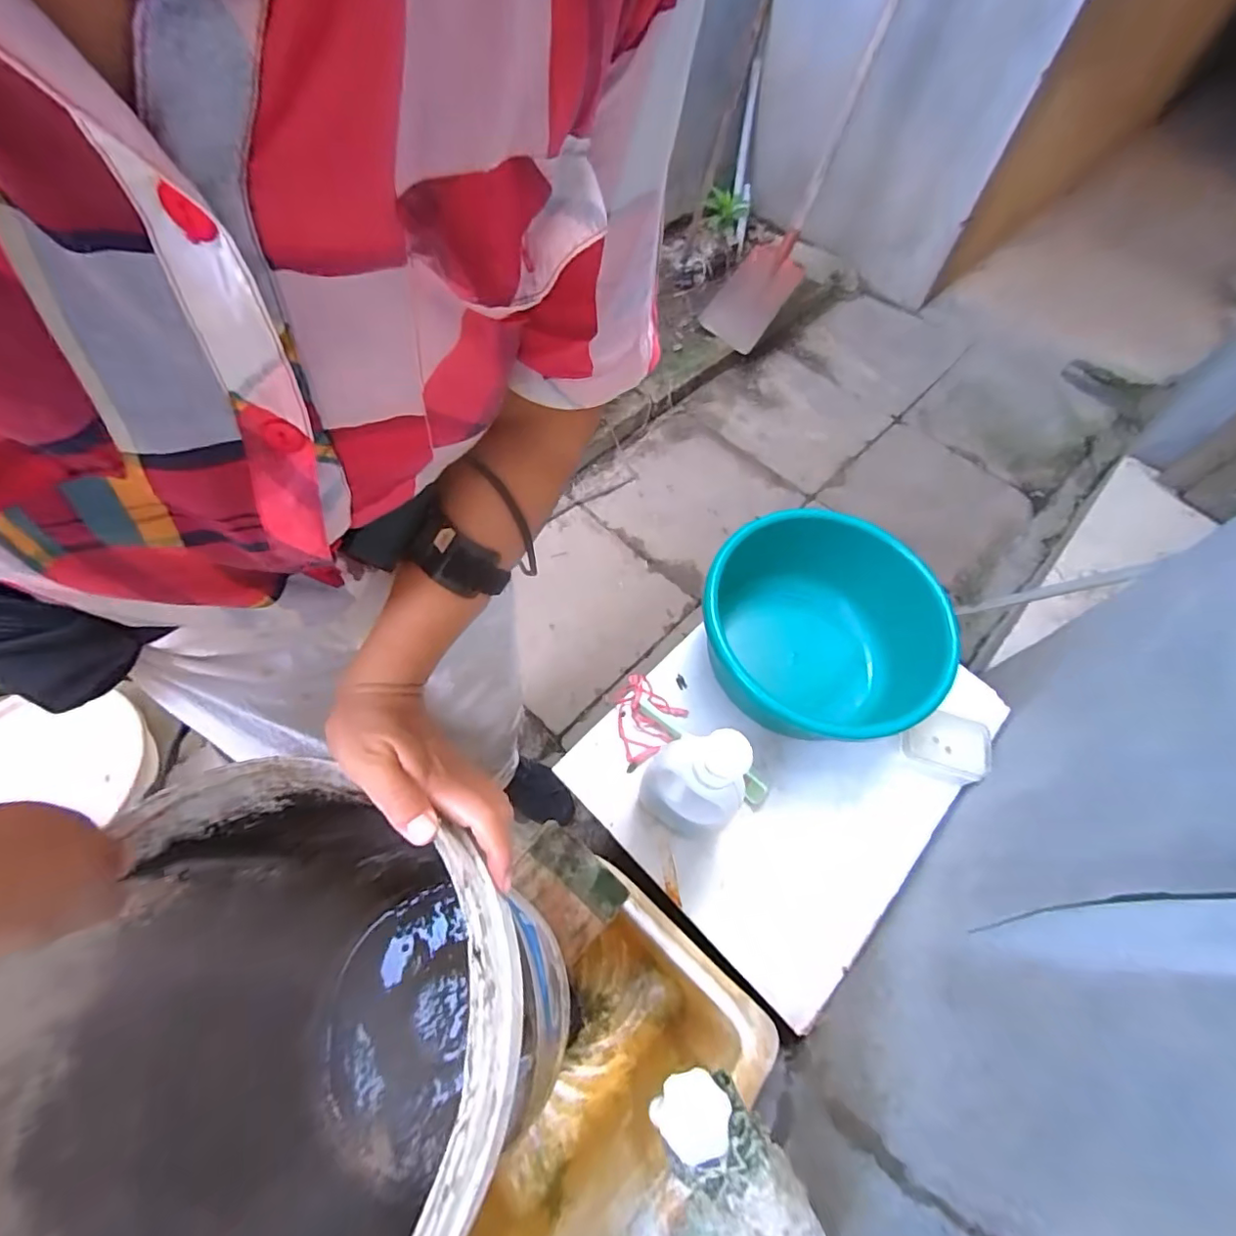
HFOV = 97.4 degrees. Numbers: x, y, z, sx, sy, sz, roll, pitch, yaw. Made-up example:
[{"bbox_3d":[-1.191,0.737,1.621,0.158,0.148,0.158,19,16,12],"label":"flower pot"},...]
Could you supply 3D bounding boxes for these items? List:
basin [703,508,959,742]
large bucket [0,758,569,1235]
[{"bbox_3d":[0.288,0.013,0.799,0.336,0.134,0.314,1,61,-2],"label":"basin"},{"bbox_3d":[-0.230,0.318,0.411,0.291,0.382,0.326,38,66,17],"label":"large bucket"}]

